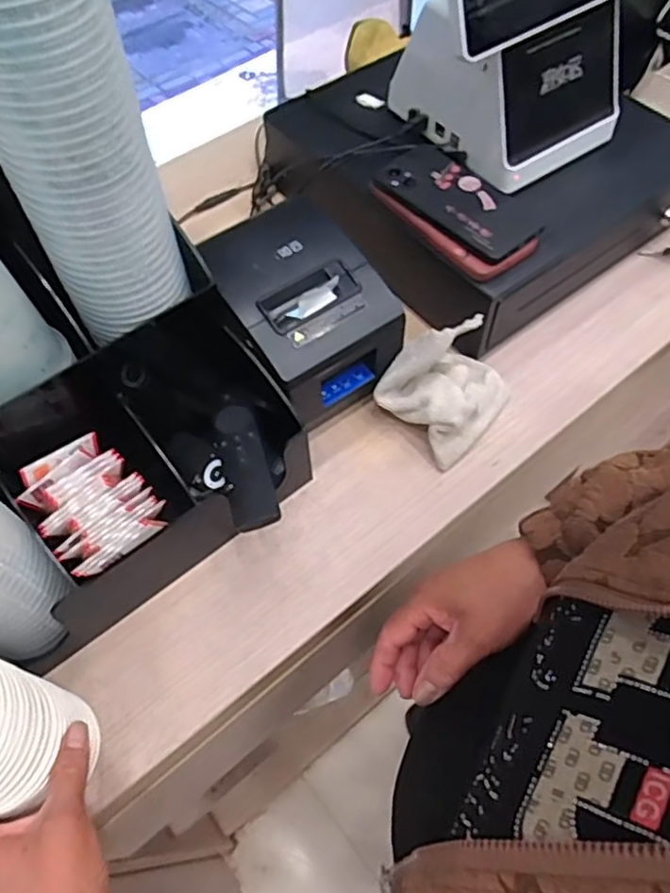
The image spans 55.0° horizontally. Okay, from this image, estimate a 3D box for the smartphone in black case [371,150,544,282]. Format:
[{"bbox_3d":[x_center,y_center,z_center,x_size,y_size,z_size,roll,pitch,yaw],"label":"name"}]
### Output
[{"bbox_3d":[0.115,-0.233,0.613,0.090,0.021,0.177,-35,64,-15],"label":"smartphone in black case"}]

